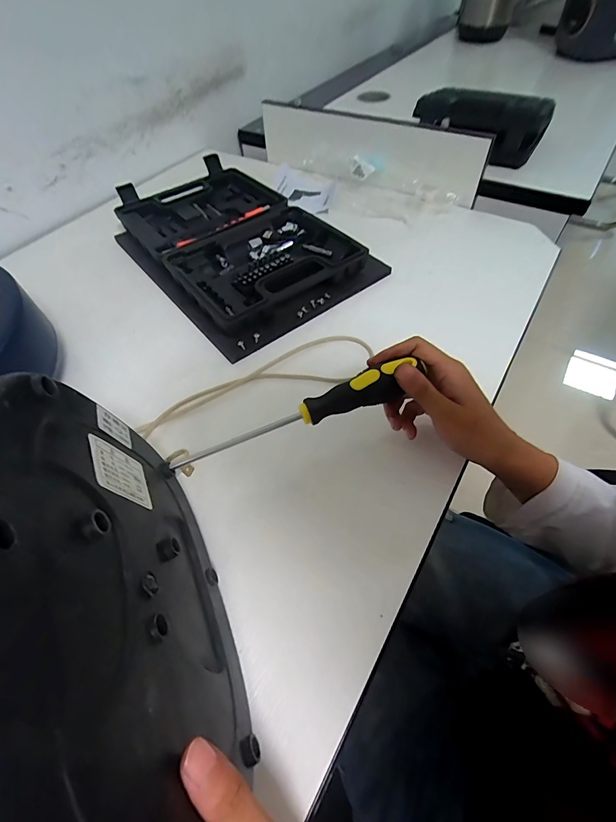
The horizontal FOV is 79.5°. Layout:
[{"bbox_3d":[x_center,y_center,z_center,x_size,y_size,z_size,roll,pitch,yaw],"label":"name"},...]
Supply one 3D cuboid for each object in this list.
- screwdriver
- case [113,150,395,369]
[{"bbox_3d":[-0.009,0.004,0.292,0.195,0.022,0.020,-22,56,-3],"label":"screwdriver"},{"bbox_3d":[-0.099,-0.243,0.522,0.248,0.043,0.367,-34,60,-20],"label":"case"}]

